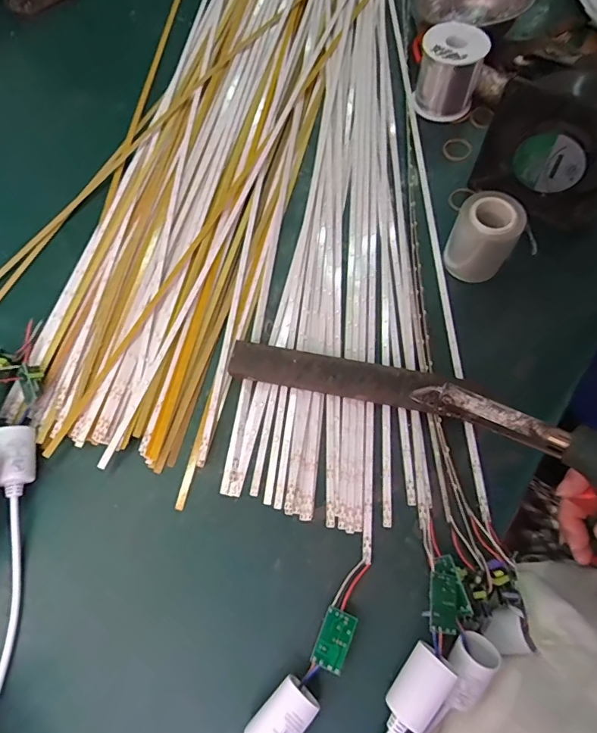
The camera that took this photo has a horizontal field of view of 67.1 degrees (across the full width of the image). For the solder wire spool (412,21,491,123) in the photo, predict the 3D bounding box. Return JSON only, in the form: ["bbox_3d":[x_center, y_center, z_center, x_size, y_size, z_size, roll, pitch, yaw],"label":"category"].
[{"bbox_3d":[0.161,-0.315,0.482,0.058,0.067,0.058,-1,67,2],"label":"solder wire spool"}]

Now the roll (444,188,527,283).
[{"bbox_3d":[0.164,-0.115,0.403,0.053,0.062,0.047,31,71,14],"label":"roll"}]

